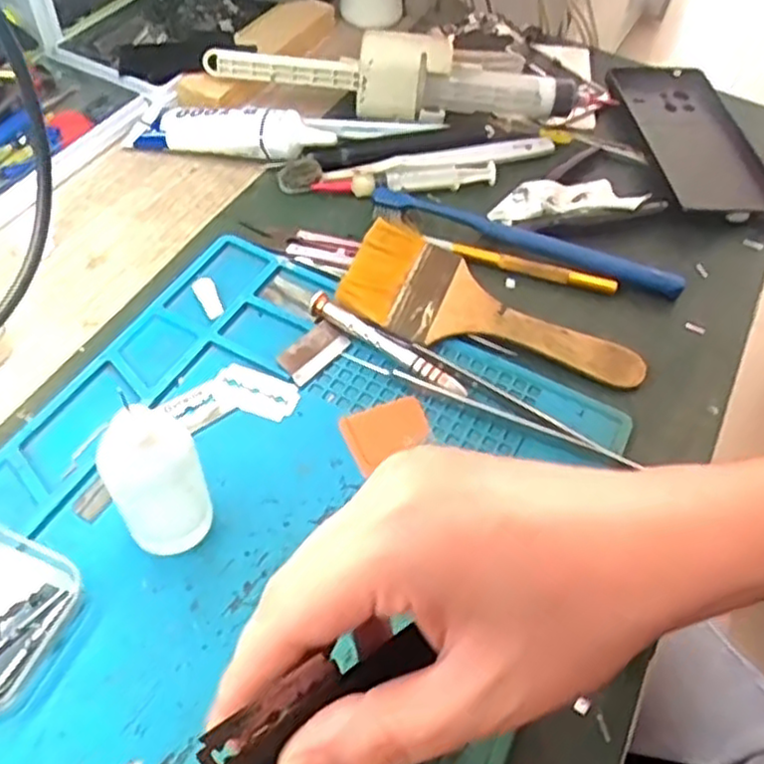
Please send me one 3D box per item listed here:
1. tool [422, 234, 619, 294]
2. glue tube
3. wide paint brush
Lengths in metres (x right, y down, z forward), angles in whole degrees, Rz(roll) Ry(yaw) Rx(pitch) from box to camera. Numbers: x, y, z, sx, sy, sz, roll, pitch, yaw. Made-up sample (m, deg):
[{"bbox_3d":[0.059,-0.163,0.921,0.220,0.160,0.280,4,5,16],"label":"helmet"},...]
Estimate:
[{"bbox_3d":[0.080,-0.069,0.424,0.111,0.008,0.011,13,53,5],"label":"tool"},{"bbox_3d":[-0.092,-0.159,0.462,0.123,0.027,0.027,13,53,5],"label":"glue tube"},{"bbox_3d":[0.060,-0.040,0.388,0.161,0.019,0.061,17,54,8],"label":"wide paint brush"}]

